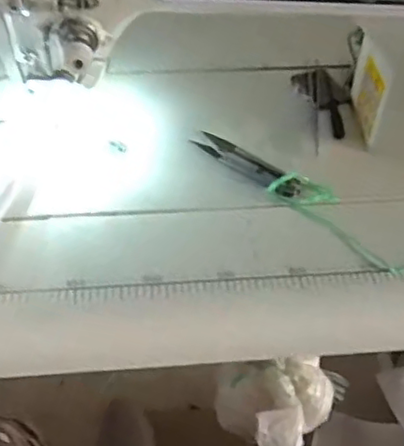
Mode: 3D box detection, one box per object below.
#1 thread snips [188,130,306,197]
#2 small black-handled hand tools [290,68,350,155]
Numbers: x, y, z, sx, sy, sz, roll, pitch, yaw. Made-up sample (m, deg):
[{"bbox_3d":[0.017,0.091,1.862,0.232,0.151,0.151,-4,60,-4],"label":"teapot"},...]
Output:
[{"bbox_3d":[0.036,-0.048,0.514,0.100,0.010,0.026,33,53,26],"label":"thread snips"},{"bbox_3d":[0.107,-0.102,0.555,0.044,0.013,0.106,-4,46,-6],"label":"small black-handled hand tools"}]

